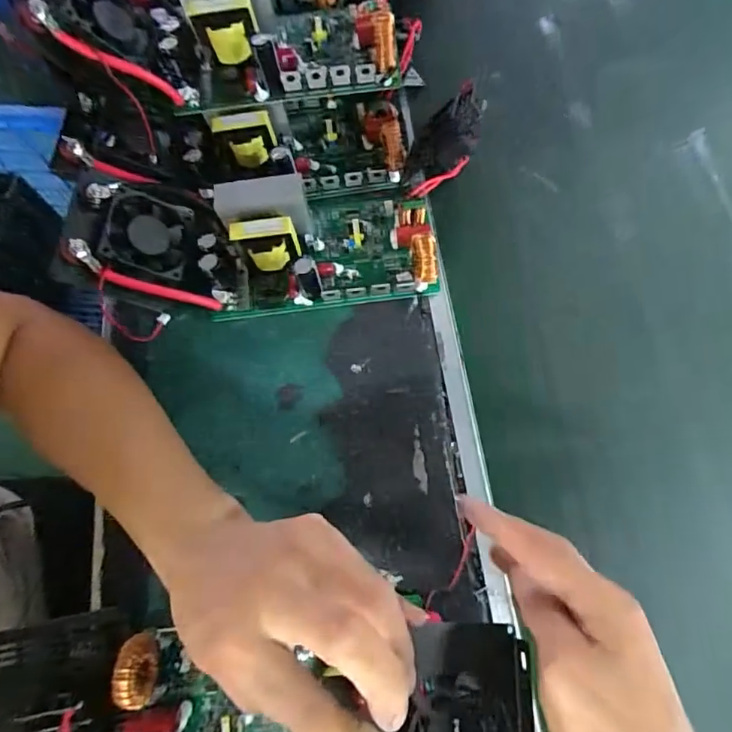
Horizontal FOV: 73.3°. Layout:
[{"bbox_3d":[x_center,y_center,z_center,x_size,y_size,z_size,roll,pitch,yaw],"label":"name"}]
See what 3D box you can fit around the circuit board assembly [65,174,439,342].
[{"bbox_3d":[-0.088,-0.103,0.396,0.273,0.058,0.127,-10,71,0],"label":"circuit board assembly"}]

